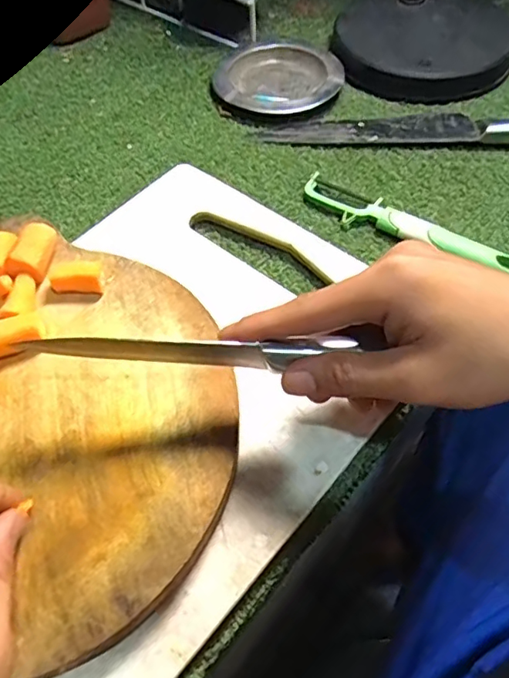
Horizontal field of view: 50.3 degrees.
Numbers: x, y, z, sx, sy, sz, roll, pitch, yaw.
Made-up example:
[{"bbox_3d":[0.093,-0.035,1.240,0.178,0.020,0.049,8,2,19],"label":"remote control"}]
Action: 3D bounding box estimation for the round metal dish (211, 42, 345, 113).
[{"bbox_3d":[0.022,-0.236,0.492,0.111,0.014,0.100,7,56,7],"label":"round metal dish"}]

